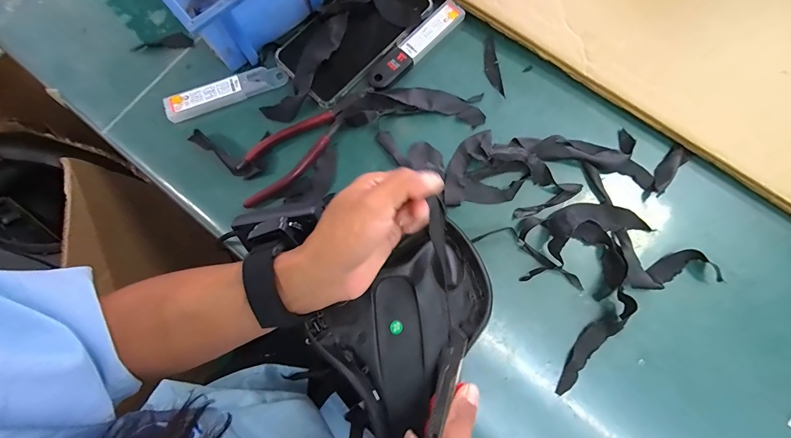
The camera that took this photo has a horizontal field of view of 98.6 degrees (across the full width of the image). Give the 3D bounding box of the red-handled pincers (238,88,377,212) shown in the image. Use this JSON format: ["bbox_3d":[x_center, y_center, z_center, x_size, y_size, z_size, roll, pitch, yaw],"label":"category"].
[{"bbox_3d":[-0.092,-0.079,0.344,0.167,0.009,0.049,-40,82,-5],"label":"red-handled pincers"}]

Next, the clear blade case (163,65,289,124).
[{"bbox_3d":[-0.179,-0.136,0.359,0.125,0.013,0.027,-21,80,-2],"label":"clear blade case"}]

